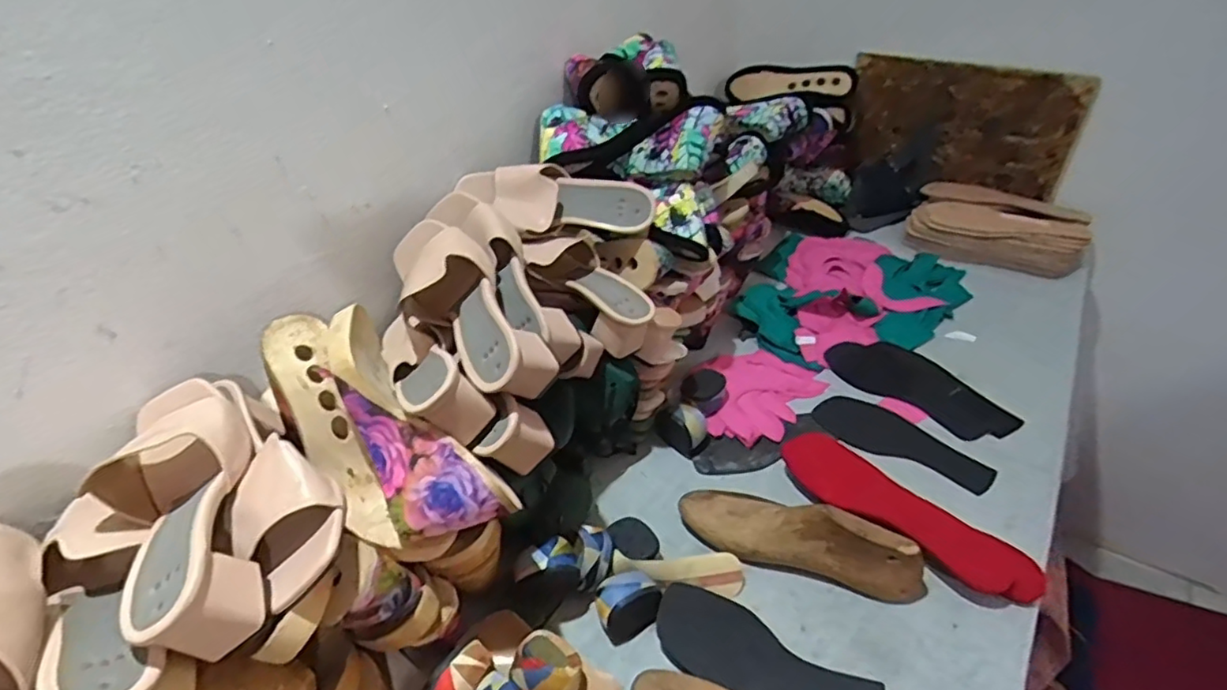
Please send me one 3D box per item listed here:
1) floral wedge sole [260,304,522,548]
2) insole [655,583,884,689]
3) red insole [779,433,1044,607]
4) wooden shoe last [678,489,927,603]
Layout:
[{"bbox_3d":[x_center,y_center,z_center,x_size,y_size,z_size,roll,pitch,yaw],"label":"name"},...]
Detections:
[{"bbox_3d":[-0.204,0.078,0.541,0.263,0.097,0.115,41,54,16],"label":"floral wedge sole"},{"bbox_3d":[0.140,0.288,0.573,0.205,0.010,0.080,18,43,19],"label":"insole"},{"bbox_3d":[0.306,0.176,0.662,0.086,0.032,0.266,-32,46,-29],"label":"red insole"},{"bbox_3d":[0.188,0.184,0.636,0.247,0.077,0.071,12,42,20],"label":"wooden shoe last"}]

